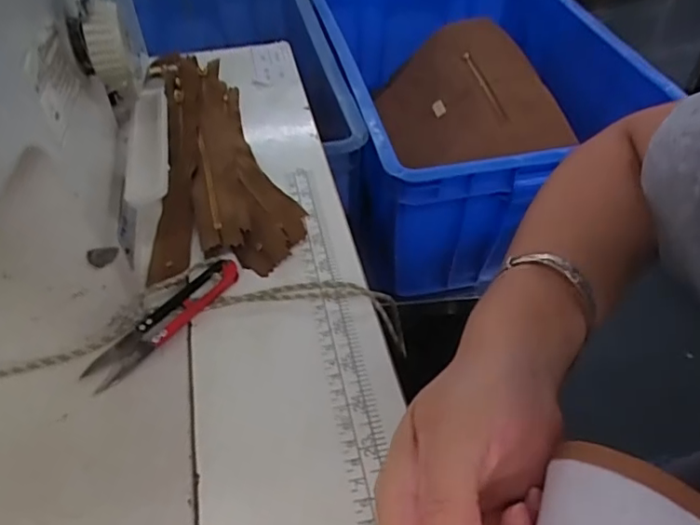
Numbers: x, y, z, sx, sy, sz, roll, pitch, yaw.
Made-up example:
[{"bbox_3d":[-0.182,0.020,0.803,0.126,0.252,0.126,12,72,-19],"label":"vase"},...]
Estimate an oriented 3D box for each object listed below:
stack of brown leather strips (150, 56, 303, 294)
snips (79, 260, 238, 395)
[{"bbox_3d":[-0.100,-0.087,0.436,0.103,0.038,0.229,-8,47,-7],"label":"stack of brown leather strips"},{"bbox_3d":[-0.111,0.032,0.337,0.026,0.013,0.102,30,54,26],"label":"snips"}]

